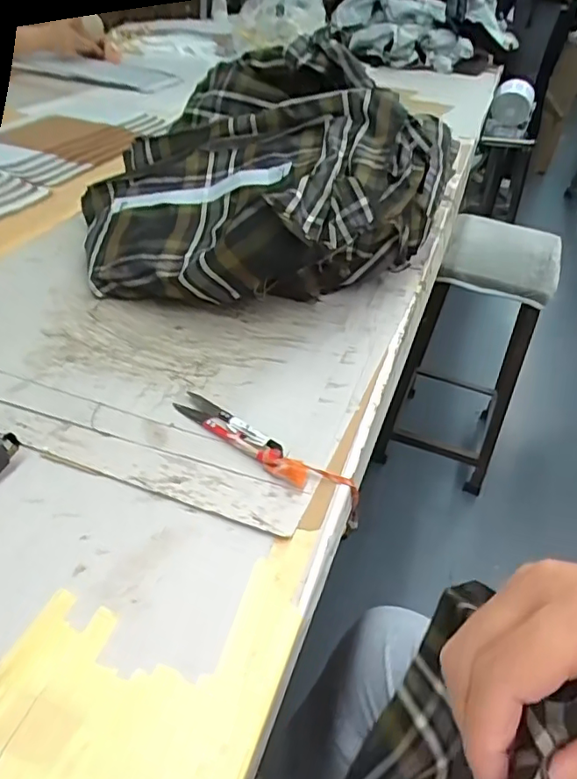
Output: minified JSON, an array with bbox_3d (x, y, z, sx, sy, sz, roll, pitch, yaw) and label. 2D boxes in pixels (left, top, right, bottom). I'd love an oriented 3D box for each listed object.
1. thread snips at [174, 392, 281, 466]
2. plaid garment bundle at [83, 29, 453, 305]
[{"bbox_3d":[-0.046,0.029,0.437,0.104,0.009,0.023,30,45,30],"label":"thread snips"},{"bbox_3d":[-0.035,-0.238,0.637,0.416,0.193,0.329,11,39,9],"label":"plaid garment bundle"}]

